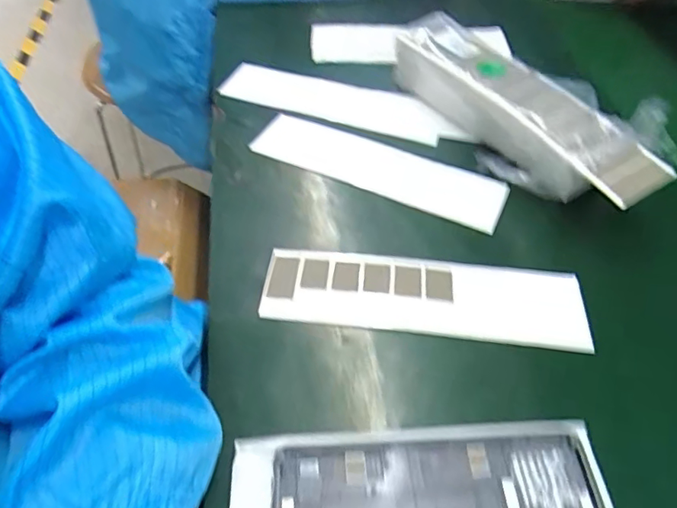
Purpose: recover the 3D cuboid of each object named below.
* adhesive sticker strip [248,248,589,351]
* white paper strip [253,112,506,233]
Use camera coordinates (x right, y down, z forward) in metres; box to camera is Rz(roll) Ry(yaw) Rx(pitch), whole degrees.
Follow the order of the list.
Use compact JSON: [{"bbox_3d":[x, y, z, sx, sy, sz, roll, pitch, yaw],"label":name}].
[{"bbox_3d":[0.057,0.029,0.363,0.214,0.005,0.060,6,49,4],"label":"adhesive sticker strip"},{"bbox_3d":[0.032,-0.075,0.449,0.216,0.007,0.062,21,53,16],"label":"white paper strip"}]

